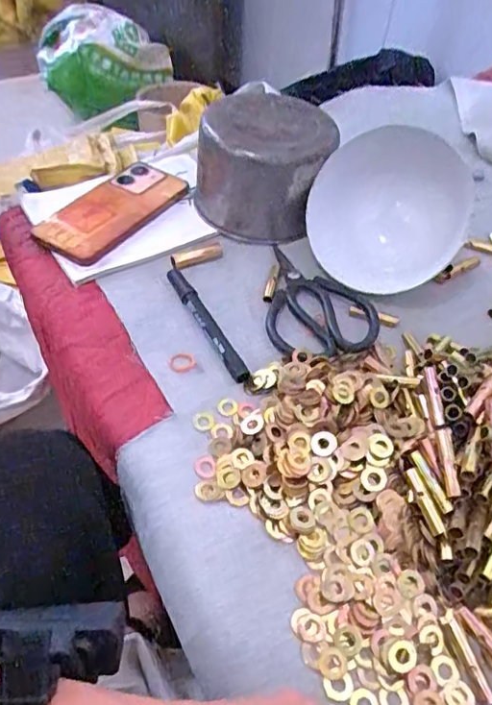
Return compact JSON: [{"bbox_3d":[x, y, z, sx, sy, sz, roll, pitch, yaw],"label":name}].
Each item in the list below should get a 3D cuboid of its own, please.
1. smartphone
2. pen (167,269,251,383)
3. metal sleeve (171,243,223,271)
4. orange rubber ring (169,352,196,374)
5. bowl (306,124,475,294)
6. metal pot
[{"bbox_3d":[-0.136,-0.147,0.571,0.080,0.011,0.159,36,59,9],"label":"smartphone"},{"bbox_3d":[-0.034,-0.026,0.483,0.015,0.018,0.138,-25,54,-17],"label":"pen"},{"bbox_3d":[-0.047,-0.093,0.543,0.055,0.016,0.016,-28,55,-19],"label":"metal sleeve"},{"bbox_3d":[-0.053,0.009,0.463,0.022,0.005,0.018,-15,52,-10],"label":"orange rubber ring"},{"bbox_3d":[0.129,-0.127,0.514,0.141,0.155,0.047,8,27,5],"label":"bowl"},{"bbox_3d":[0.017,-0.189,0.570,0.142,0.101,0.117,-3,52,0],"label":"metal pot"}]

